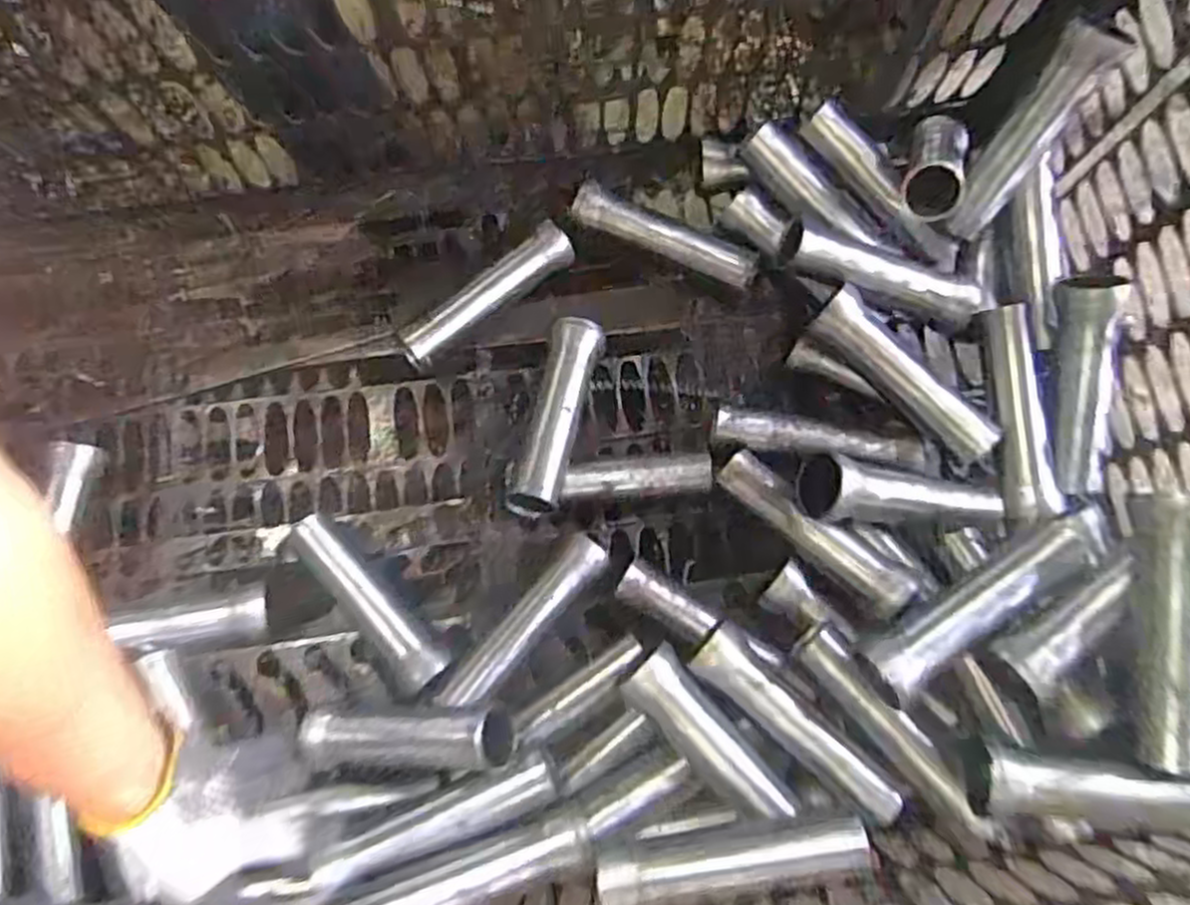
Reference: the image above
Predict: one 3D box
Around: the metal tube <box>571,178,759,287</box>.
[{"bbox_3d":[0.069,-0.217,0.777,0.192,0.028,0.034,28,78,7],"label":"metal tube"}]

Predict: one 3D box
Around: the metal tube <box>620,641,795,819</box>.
[{"bbox_3d":[0.093,0.227,0.627,0.159,0.038,0.047,44,81,10],"label":"metal tube"}]

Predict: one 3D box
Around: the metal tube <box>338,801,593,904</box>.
[{"bbox_3d":[-0.096,0.313,0.577,0.189,0.029,0.041,-15,76,-17],"label":"metal tube"}]

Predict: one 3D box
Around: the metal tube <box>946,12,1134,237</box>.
[{"bbox_3d":[0.388,-0.279,0.704,0.047,0.195,0.050,29,46,7],"label":"metal tube"}]

